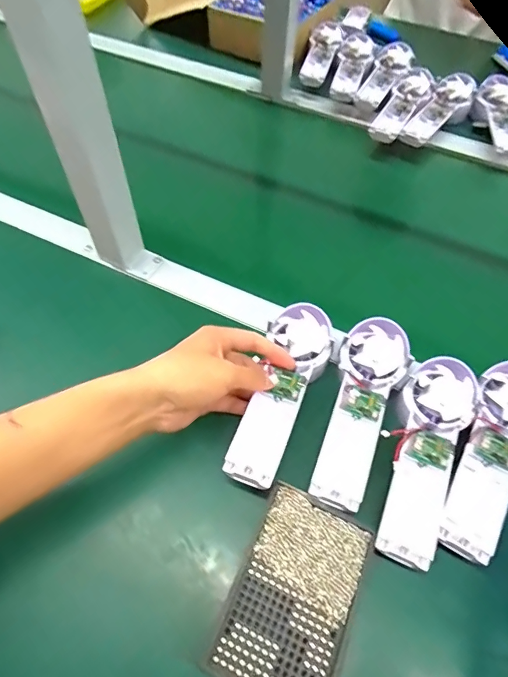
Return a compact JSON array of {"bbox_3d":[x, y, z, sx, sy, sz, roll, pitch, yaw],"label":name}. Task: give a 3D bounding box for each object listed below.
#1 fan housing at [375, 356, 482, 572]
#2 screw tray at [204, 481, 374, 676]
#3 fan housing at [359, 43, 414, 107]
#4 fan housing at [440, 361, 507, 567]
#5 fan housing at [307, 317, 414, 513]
[{"bbox_3d":[0.145,0.095,0.360,0.061,0.032,0.172,25,59,13],"label":"fan housing"},{"bbox_3d":[0.032,0.190,0.317,0.083,0.012,0.132,23,59,11],"label":"screw tray"},{"bbox_3d":[0.223,-0.444,0.713,0.060,0.036,0.163,22,59,11],"label":"fan housing"},{"bbox_3d":[0.212,0.100,0.369,0.060,0.022,0.177,26,72,13],"label":"fan housing"},{"bbox_3d":[0.098,0.057,0.382,0.062,0.027,0.180,21,58,10],"label":"fan housing"}]

